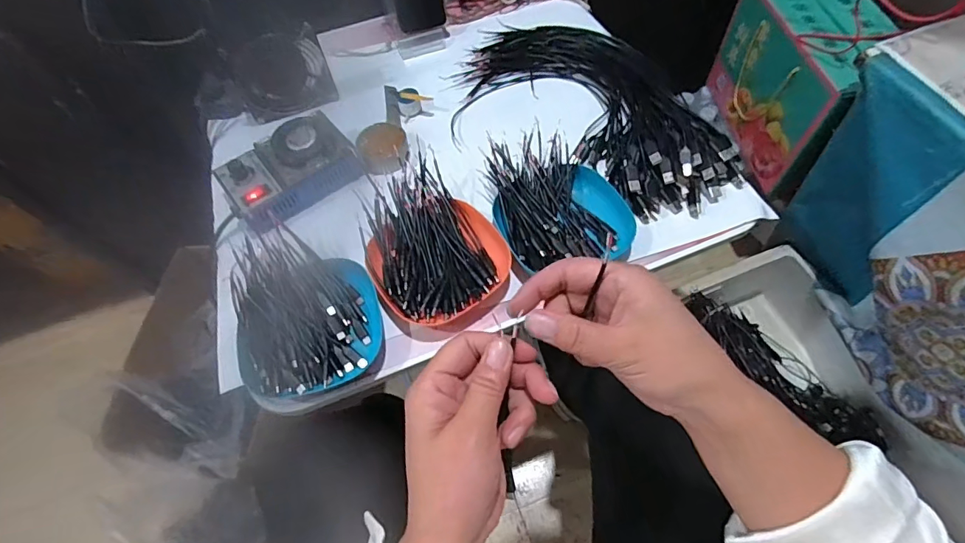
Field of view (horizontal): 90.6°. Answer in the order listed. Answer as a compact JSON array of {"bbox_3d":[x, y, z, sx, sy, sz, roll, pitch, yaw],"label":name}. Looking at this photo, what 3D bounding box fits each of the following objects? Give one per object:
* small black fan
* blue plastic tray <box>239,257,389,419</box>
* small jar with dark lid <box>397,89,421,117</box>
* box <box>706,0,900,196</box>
[{"bbox_3d":[-0.271,-0.264,0.644,0.123,0.102,0.024,-16,28,-1],"label":"small black fan"},{"bbox_3d":[-0.175,0.055,0.487,0.136,0.040,0.154,-20,61,-8],"label":"blue plastic tray"},{"bbox_3d":[-0.100,-0.232,0.653,0.030,0.024,0.028,-2,61,3],"label":"small jar with dark lid"},{"bbox_3d":[0.578,-0.355,0.874,0.147,0.252,0.325,-10,61,-2],"label":"box"}]

